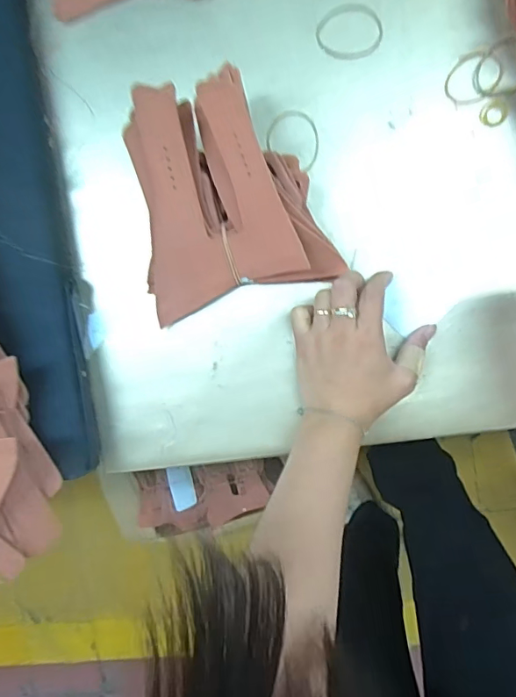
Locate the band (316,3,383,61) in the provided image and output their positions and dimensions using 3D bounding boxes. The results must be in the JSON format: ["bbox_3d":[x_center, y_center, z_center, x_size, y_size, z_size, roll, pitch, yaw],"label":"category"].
[{"bbox_3d":[0.078,-0.271,0.421,0.053,0.004,0.047,-14,92,9],"label":"band"}]

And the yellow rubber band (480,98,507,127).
[{"bbox_3d":[0.195,-0.195,0.409,0.022,0.004,0.021,1,95,9],"label":"yellow rubber band"}]

